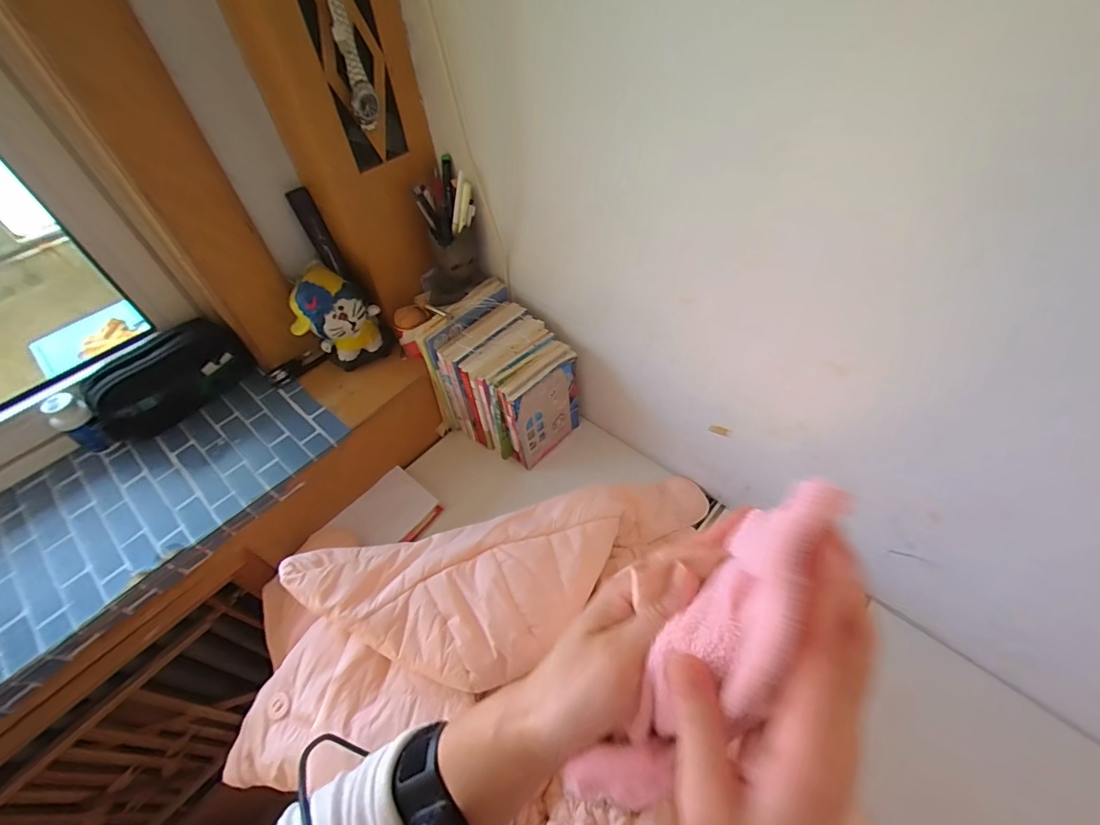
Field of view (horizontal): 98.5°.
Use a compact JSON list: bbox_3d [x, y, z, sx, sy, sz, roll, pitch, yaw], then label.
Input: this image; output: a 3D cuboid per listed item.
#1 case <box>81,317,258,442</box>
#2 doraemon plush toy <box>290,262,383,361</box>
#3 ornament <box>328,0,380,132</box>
[{"bbox_3d":[-0.624,-0.048,0.795,0.057,0.136,0.229,22,56,20],"label":"case"},{"bbox_3d":[-0.384,-0.163,0.848,0.106,0.172,0.121,20,55,19],"label":"doraemon plush toy"},{"bbox_3d":[-0.262,-0.470,0.619,0.033,0.175,0.046,-16,52,-9],"label":"ornament"}]

